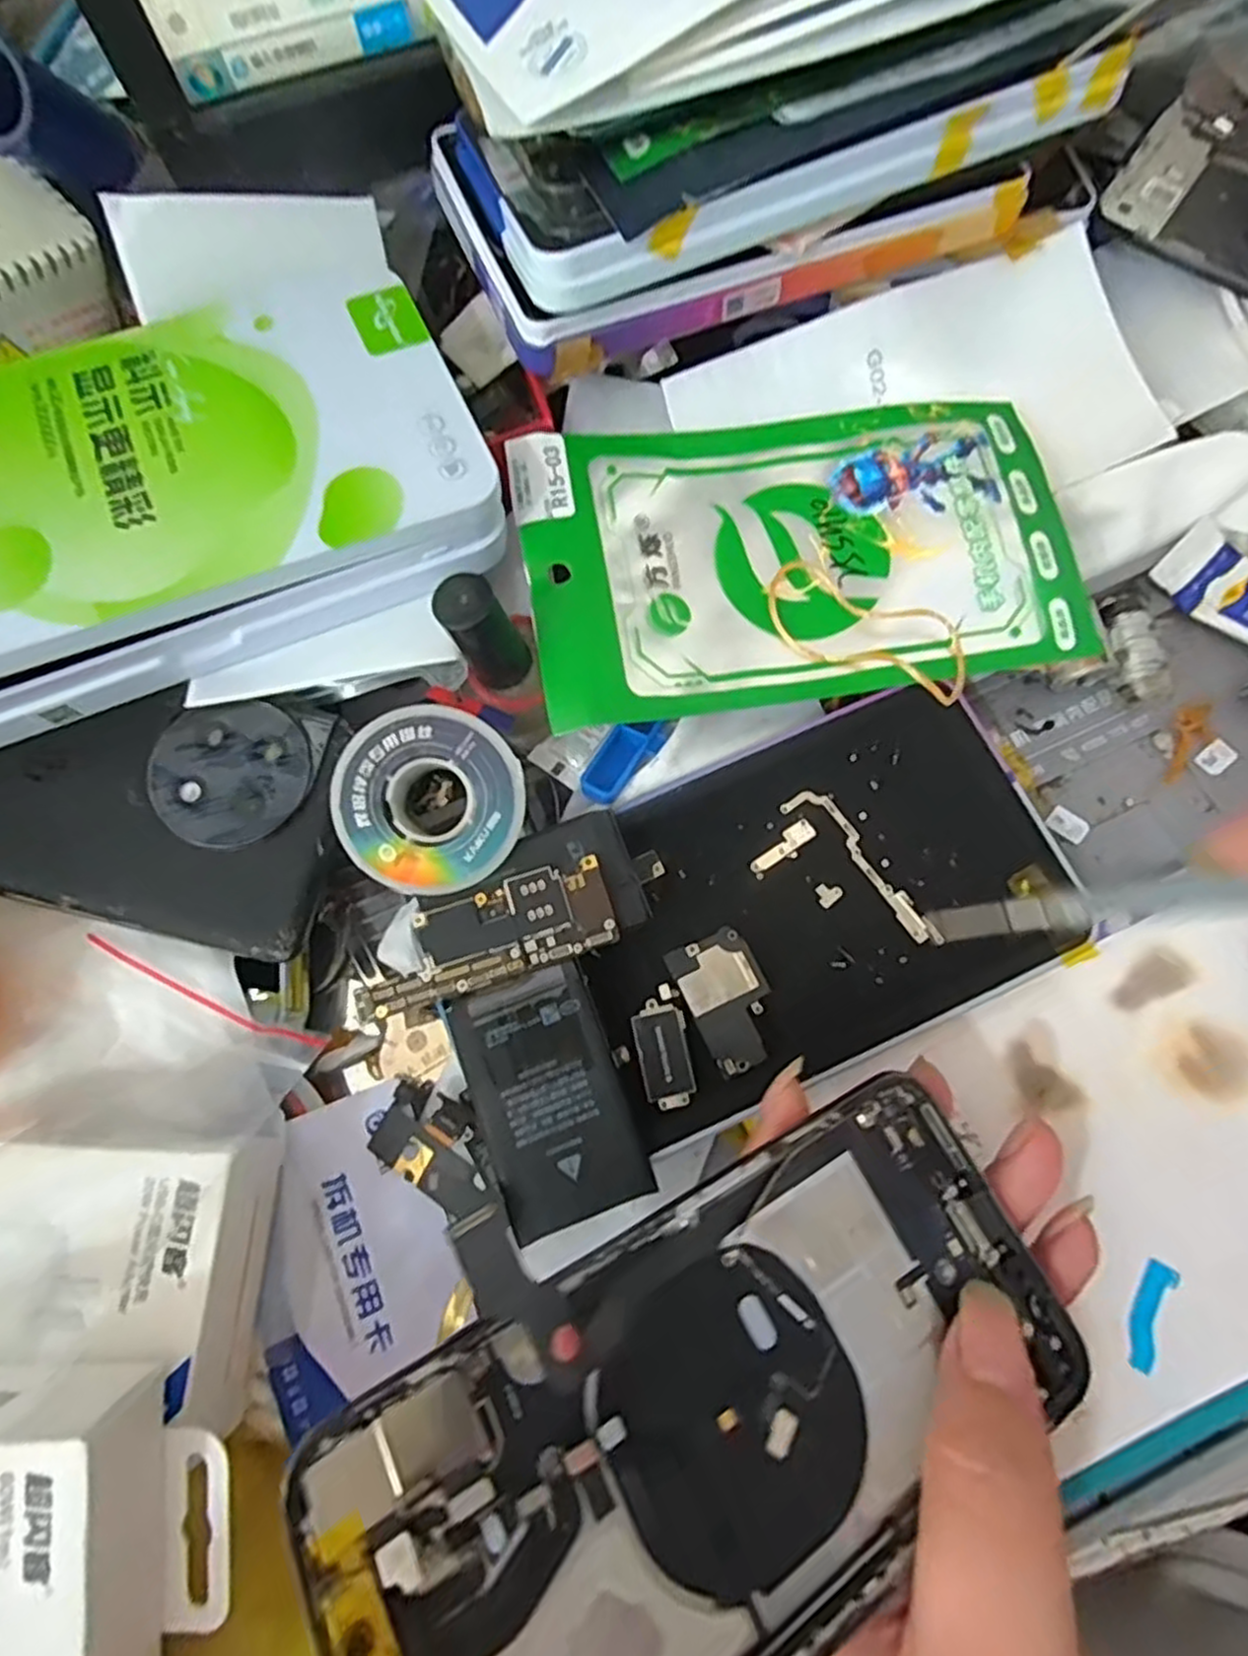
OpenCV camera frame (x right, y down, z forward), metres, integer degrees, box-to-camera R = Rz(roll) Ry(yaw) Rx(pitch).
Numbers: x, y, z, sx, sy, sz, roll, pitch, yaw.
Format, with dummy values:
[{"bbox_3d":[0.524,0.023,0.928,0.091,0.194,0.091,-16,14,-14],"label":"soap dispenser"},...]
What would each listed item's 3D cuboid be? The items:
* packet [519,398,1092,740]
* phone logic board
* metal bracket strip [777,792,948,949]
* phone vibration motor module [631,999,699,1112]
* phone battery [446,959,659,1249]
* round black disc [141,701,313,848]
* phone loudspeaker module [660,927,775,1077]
[{"bbox_3d":[0.057,-0.093,0.241,0.174,0.026,0.103,-10,73,-1],"label":"packet"},{"bbox_3d":[-0.040,0.032,0.217,0.076,0.006,0.026,-18,74,-3],"label":"phone logic board"},{"bbox_3d":[0.075,0.012,0.232,0.014,0.004,0.062,-37,76,-9],"label":"metal bracket strip"},{"bbox_3d":[0.012,0.066,0.218,0.015,0.004,0.030,-10,73,-1],"label":"phone vibration motor module"},{"bbox_3d":[-0.021,0.075,0.208,0.040,0.004,0.066,-21,75,-3],"label":"phone battery"},{"bbox_3d":[-0.114,-0.017,0.214,0.043,0.004,0.042,-1,74,2],"label":"round black disc"},{"bbox_3d":[0.032,0.051,0.221,0.024,0.004,0.039,-25,74,-5],"label":"phone loudspeaker module"}]

